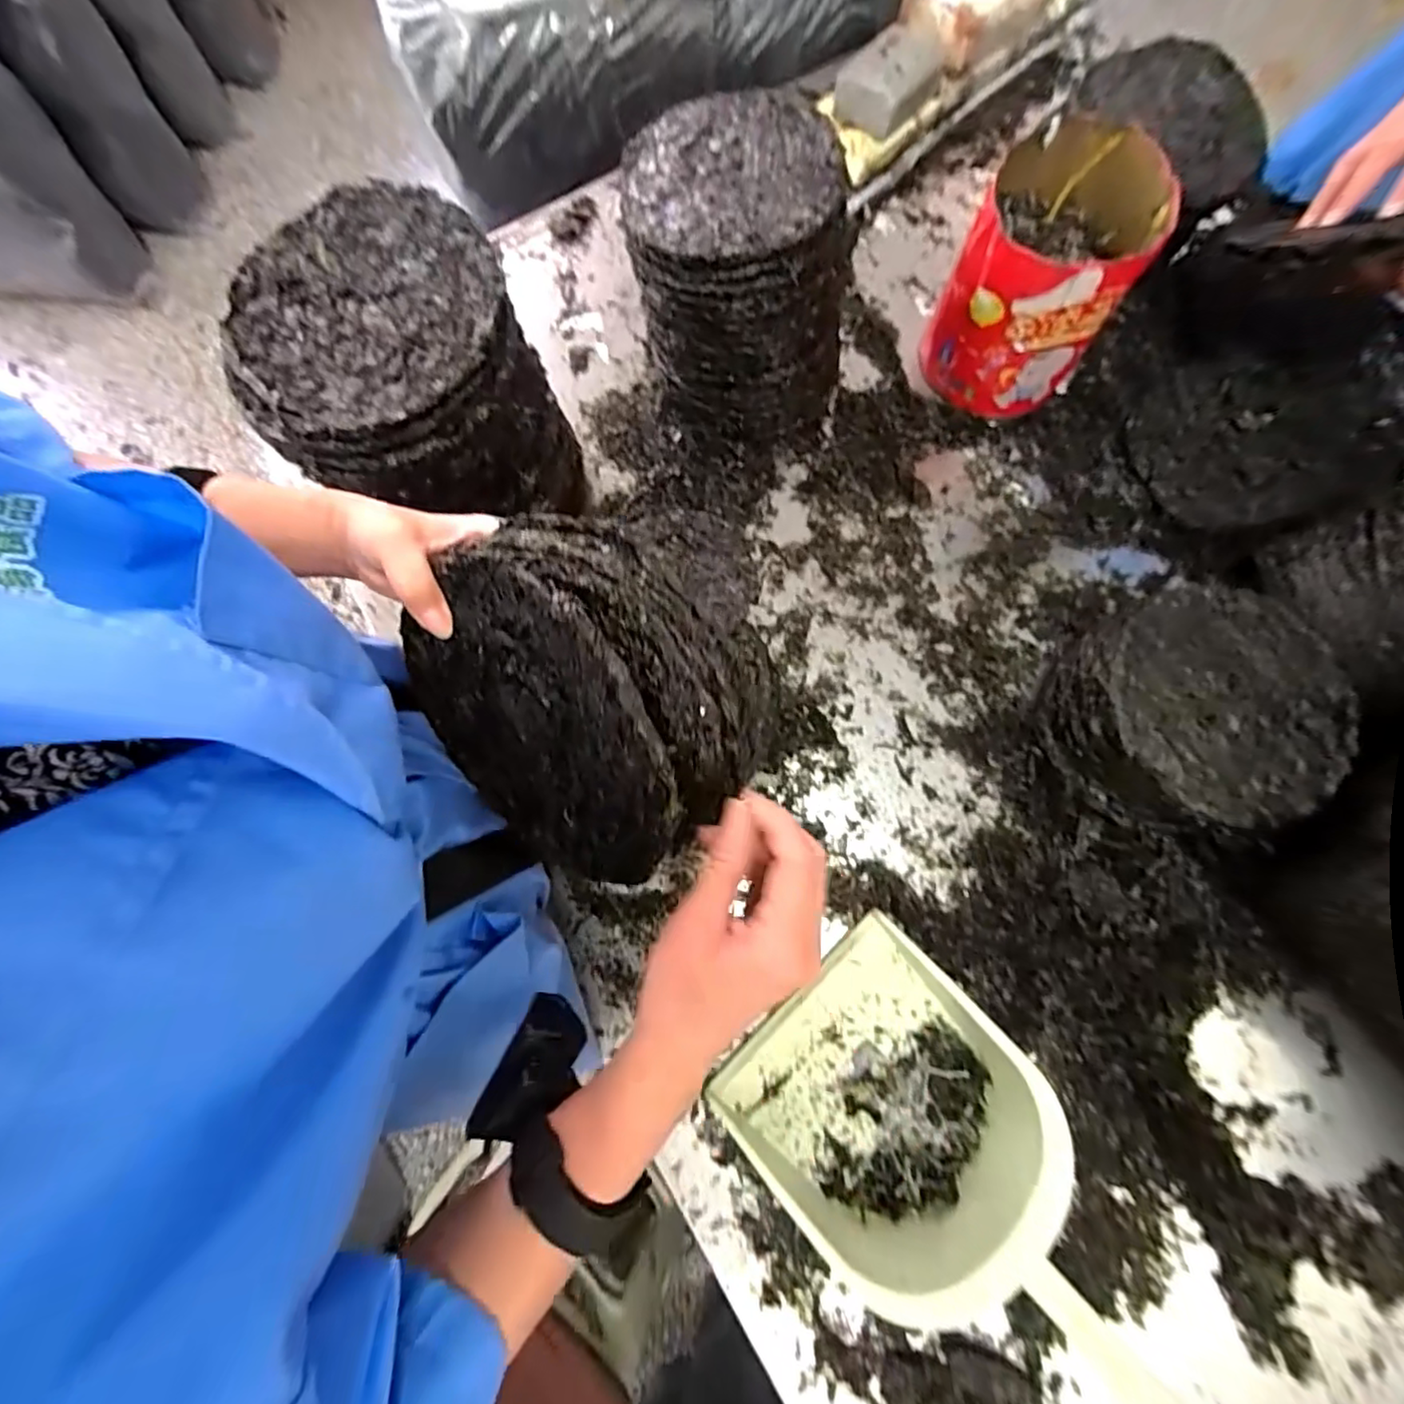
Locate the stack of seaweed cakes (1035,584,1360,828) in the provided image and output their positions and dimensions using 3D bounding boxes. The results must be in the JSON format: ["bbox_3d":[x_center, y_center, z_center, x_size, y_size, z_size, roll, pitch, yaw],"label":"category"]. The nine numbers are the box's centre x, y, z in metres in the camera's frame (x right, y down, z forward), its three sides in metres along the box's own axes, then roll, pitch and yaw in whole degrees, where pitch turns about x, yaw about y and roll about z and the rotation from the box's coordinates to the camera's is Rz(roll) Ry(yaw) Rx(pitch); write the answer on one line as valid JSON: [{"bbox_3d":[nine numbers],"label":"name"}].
[{"bbox_3d":[0.429,0.007,0.554,0.209,0.107,0.199,-31,78,-7],"label":"stack of seaweed cakes"}]

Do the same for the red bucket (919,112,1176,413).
[{"bbox_3d":[0.331,-0.417,0.617,0.154,0.177,0.175,23,78,5],"label":"red bucket"}]

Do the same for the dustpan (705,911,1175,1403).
[{"bbox_3d":[0.180,0.369,0.479,0.225,0.093,0.312,-41,80,-9],"label":"dustpan"}]

